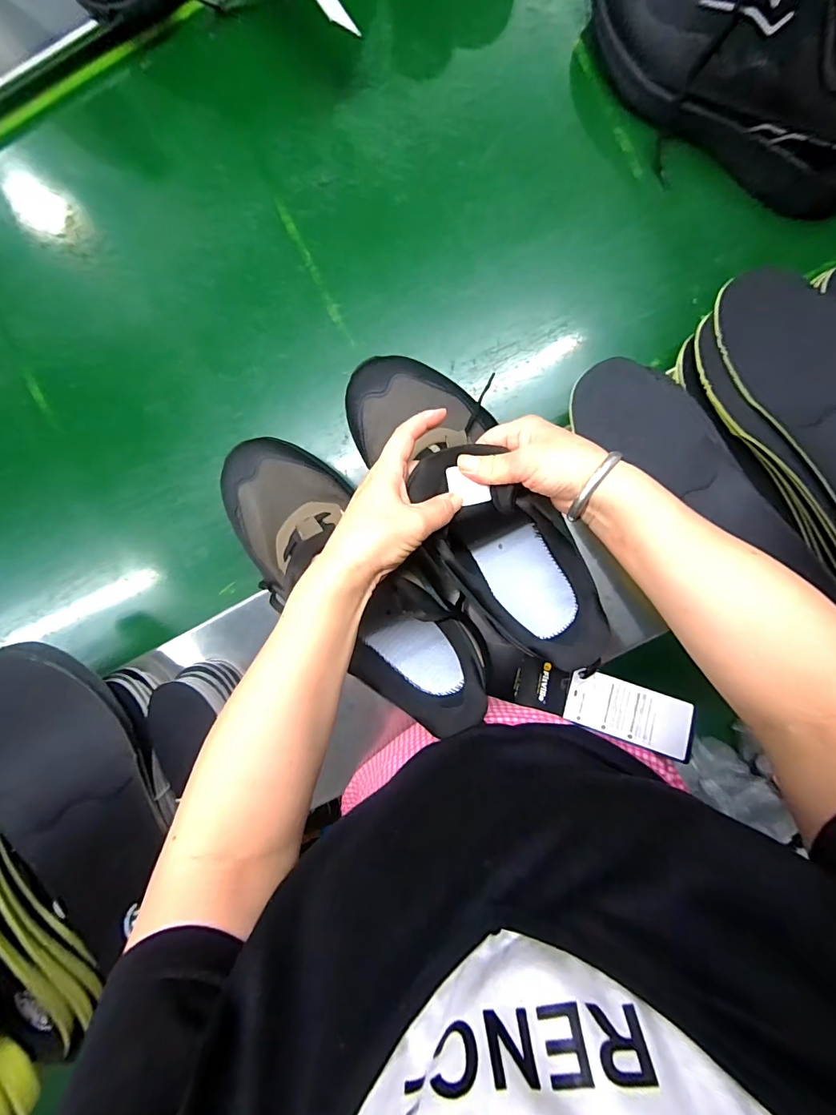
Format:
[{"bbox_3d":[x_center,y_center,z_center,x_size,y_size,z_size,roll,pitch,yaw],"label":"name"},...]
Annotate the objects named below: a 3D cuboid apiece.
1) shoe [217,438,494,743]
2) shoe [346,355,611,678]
[{"bbox_3d":[-0.061,0.019,0.398,0.100,0.106,0.305,-41,89,4],"label":"shoe"},{"bbox_3d":[0.050,-0.048,0.372,0.096,0.115,0.299,-37,94,4],"label":"shoe"}]

